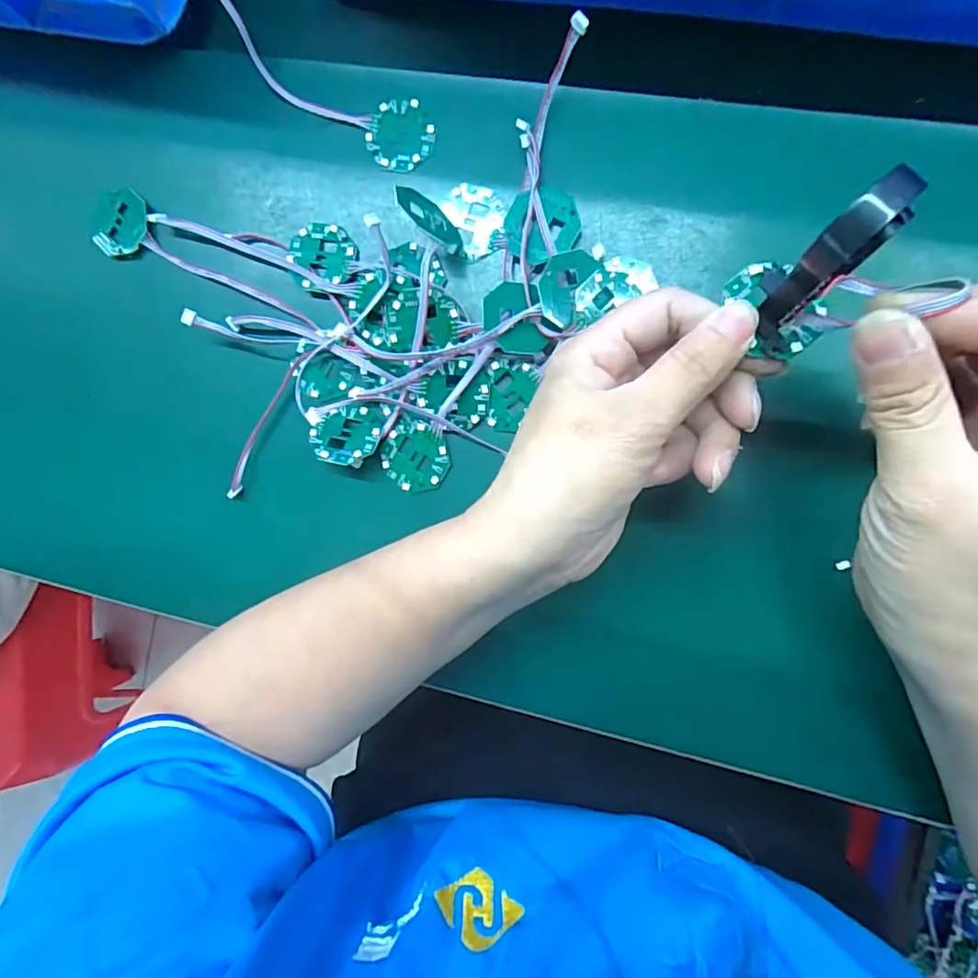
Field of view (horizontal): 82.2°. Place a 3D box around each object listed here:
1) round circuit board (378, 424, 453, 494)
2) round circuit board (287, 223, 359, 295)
[{"bbox_3d":[-0.037,-0.015,0.280,0.033,0.005,0.034,0,91,9],"label":"round circuit board"},{"bbox_3d":[-0.084,-0.116,0.281,0.034,0.007,0.034,0,91,9],"label":"round circuit board"}]

